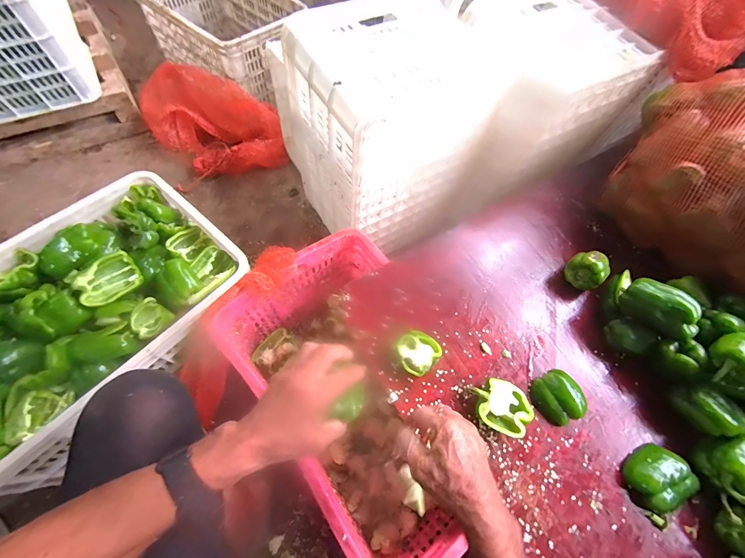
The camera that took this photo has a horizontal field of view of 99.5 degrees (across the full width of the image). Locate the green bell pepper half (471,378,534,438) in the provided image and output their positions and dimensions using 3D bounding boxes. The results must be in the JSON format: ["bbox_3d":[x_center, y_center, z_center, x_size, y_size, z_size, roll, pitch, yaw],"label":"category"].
[{"bbox_3d":[0.203,0.202,0.502,0.084,0.035,0.072,28,65,9],"label":"green bell pepper half"}]

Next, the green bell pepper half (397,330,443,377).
[{"bbox_3d":[0.074,0.123,0.526,0.063,0.046,0.065,2,64,-4],"label":"green bell pepper half"}]

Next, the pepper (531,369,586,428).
[{"bbox_3d":[0.306,0.191,0.512,0.073,0.037,0.077,-27,69,-17],"label":"pepper"}]

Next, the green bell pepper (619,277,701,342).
[{"bbox_3d":[0.483,0.047,0.526,0.066,0.057,0.110,-40,73,-21],"label":"green bell pepper"}]

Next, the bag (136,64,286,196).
[{"bbox_3d":[-0.538,-0.541,1.061,0.384,0.178,0.409,-24,68,-16],"label":"bag"}]

